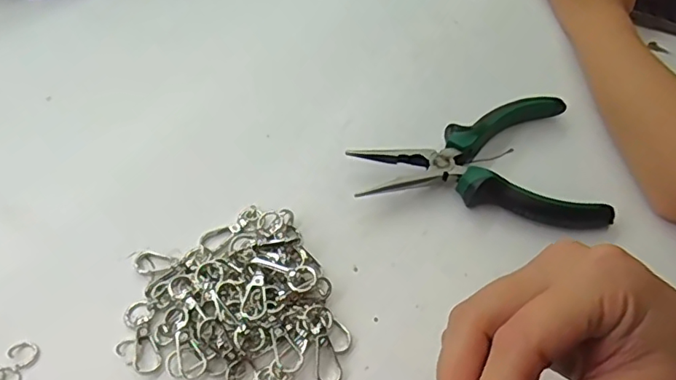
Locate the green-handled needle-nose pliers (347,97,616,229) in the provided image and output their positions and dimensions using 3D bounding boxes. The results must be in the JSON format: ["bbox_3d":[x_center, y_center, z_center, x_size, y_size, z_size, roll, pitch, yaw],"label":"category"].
[{"bbox_3d":[0.086,-0.012,0.341,0.147,0.021,0.095,-7,56,-9],"label":"green-handled needle-nose pliers"}]

